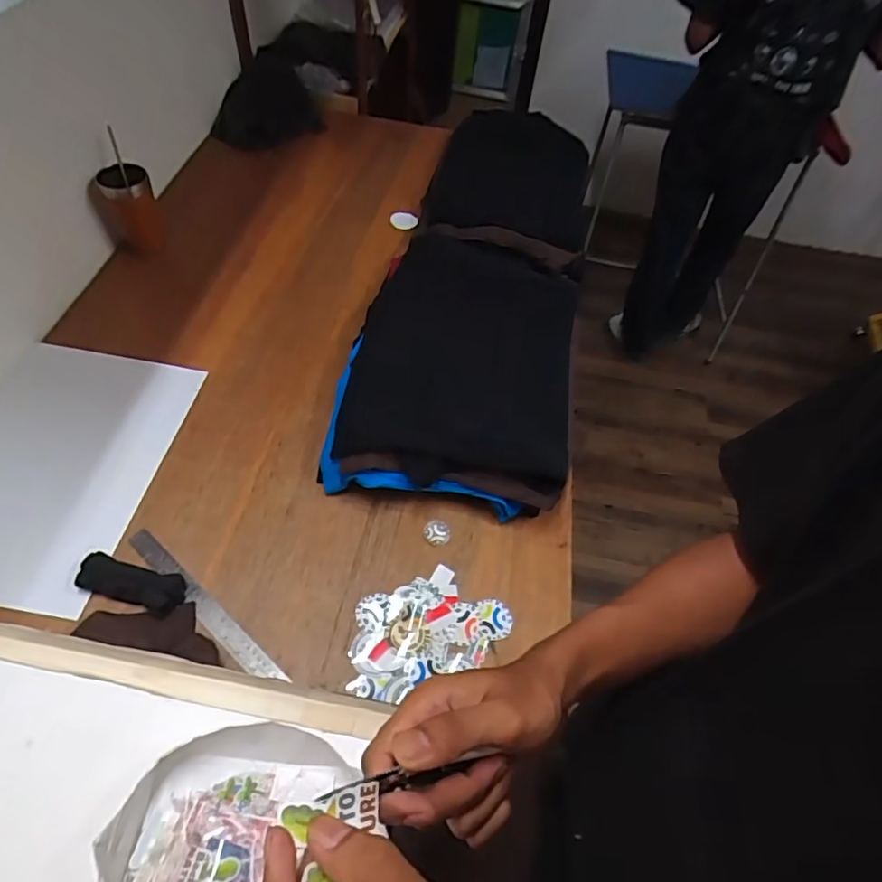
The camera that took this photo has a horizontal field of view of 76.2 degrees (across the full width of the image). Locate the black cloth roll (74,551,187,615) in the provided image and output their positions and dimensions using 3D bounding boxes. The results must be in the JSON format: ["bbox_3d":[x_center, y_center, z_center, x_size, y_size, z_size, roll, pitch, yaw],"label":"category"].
[{"bbox_3d":[-0.388,0.177,0.707,0.127,0.028,0.047,16,54,5],"label":"black cloth roll"}]

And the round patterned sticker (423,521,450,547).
[{"bbox_3d":[-0.006,0.130,0.803,0.038,0.004,0.038,3,54,-4],"label":"round patterned sticker"}]

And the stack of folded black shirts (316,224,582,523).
[{"bbox_3d":[0.043,-0.158,0.972,0.358,0.129,0.624,13,54,2],"label":"stack of folded black shirts"}]

